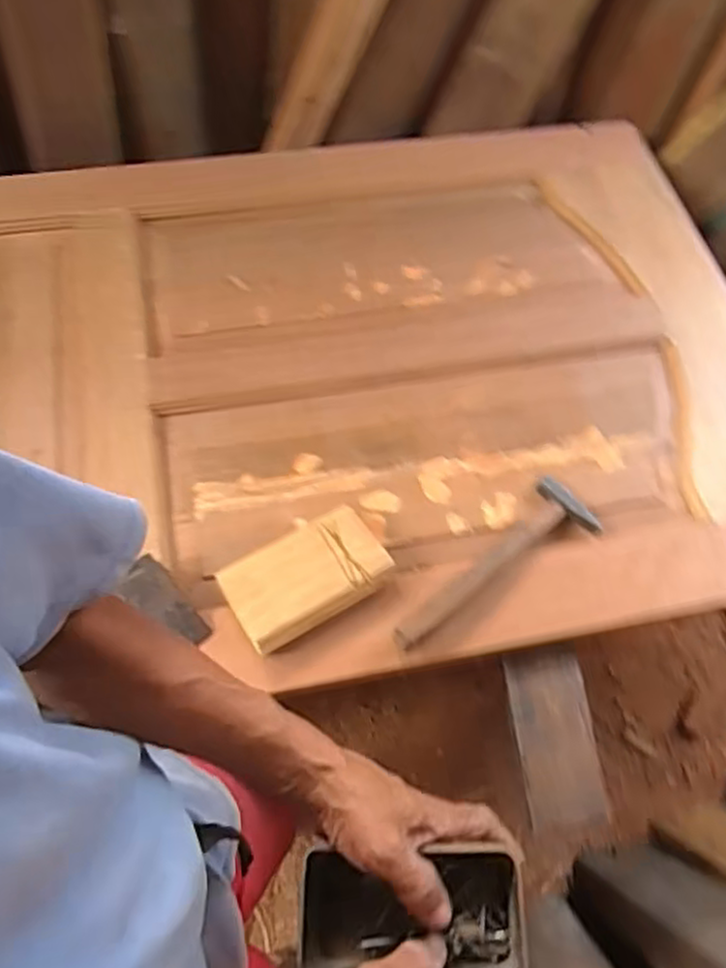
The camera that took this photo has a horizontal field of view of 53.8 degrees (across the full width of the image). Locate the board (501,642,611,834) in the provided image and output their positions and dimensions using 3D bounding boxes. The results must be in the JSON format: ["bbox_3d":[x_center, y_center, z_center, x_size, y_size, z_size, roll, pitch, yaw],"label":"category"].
[{"bbox_3d":[0.204,0.269,0.769,0.082,0.021,0.182,-3,66,-5],"label":"board"}]

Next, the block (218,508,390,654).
[{"bbox_3d":[-0.061,0.103,0.772,0.165,0.048,0.102,-29,71,-16],"label":"block"}]

